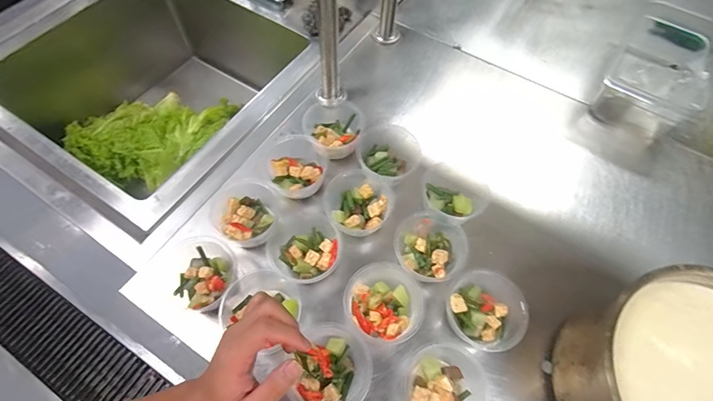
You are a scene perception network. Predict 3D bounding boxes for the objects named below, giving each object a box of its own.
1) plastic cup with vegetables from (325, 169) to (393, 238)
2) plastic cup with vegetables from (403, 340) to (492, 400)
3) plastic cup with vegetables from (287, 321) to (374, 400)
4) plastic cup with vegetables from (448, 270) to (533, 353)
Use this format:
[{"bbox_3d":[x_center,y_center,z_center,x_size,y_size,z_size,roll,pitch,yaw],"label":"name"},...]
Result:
[{"bbox_3d":[-0.004,0.013,0.580,0.110,0.076,0.100,1,61,-2],"label":"plastic cup with vegetables"},{"bbox_3d":[0.109,0.233,0.450,0.104,0.052,0.106,20,62,8],"label":"plastic cup with vegetables"},{"bbox_3d":[-0.029,0.214,0.457,0.096,0.052,0.104,1,61,-2],"label":"plastic cup with vegetables"},{"bbox_3d":[0.170,0.150,0.489,0.095,0.064,0.090,1,61,-2],"label":"plastic cup with vegetables"}]

